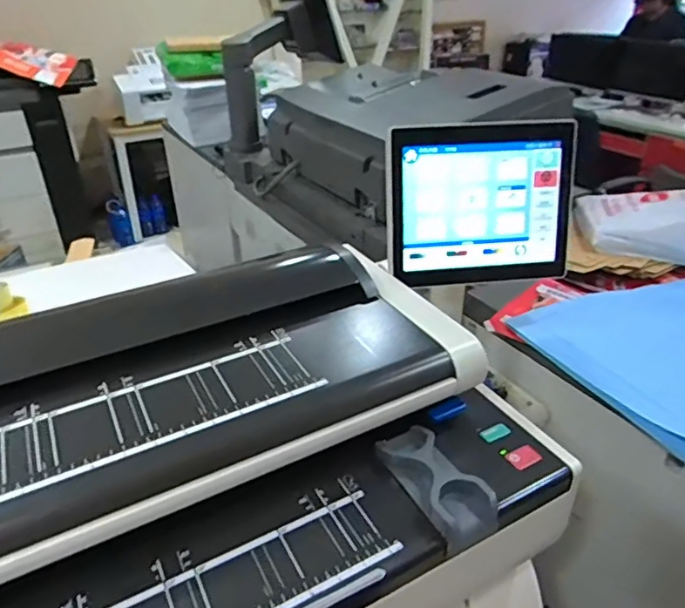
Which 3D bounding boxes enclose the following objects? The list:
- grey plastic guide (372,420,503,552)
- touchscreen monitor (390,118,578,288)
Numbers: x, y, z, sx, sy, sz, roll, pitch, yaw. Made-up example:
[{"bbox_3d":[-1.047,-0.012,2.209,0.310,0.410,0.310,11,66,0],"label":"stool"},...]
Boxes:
[{"bbox_3d":[0.088,0.170,0.546,0.059,0.033,0.129,-17,35,-25],"label":"grey plastic guide"},{"bbox_3d":[0.213,-0.151,0.858,0.287,0.243,0.044,-3,14,-6],"label":"touchscreen monitor"}]

